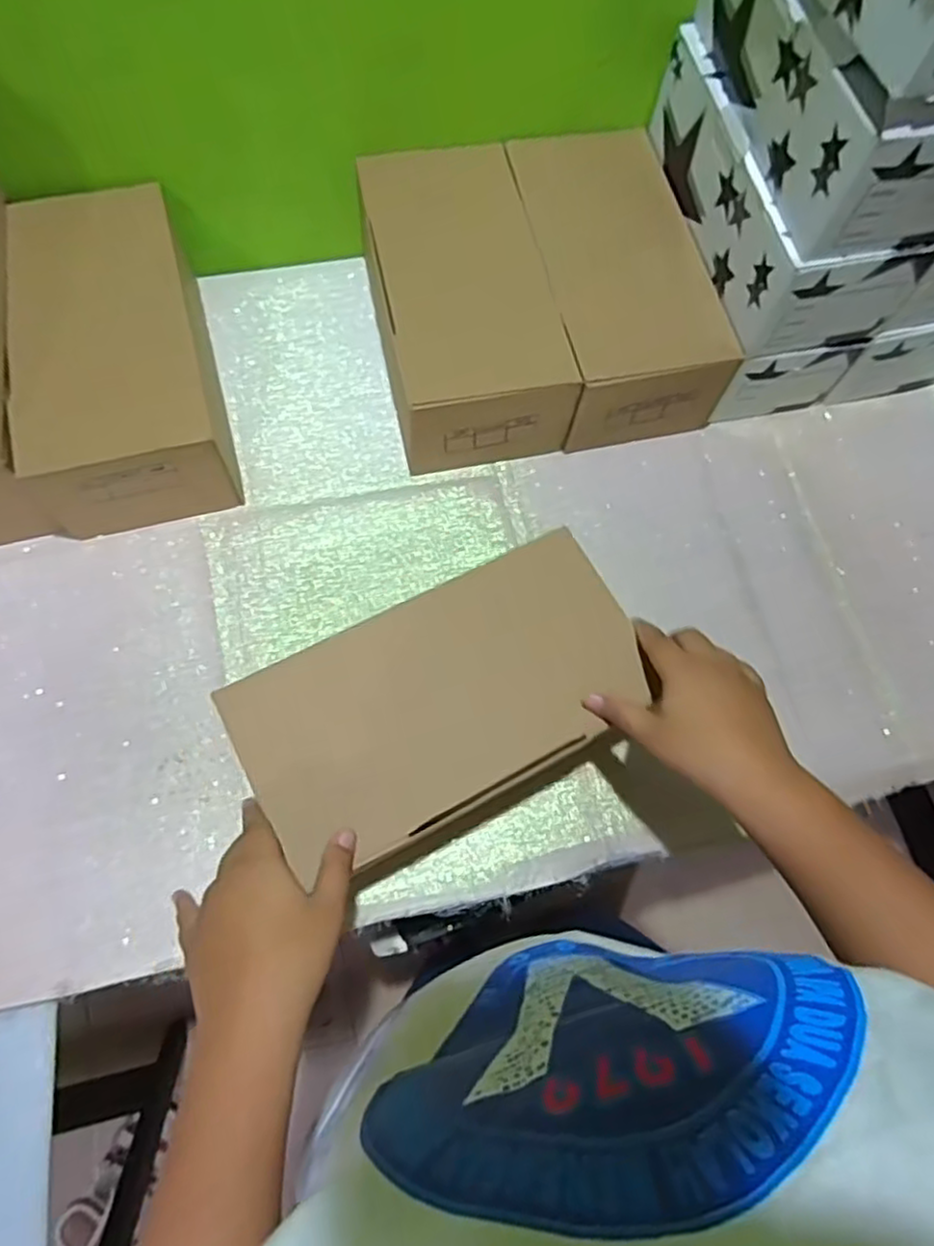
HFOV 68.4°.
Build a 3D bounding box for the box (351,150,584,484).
[{"bbox_3d":[-0.009,-0.282,0.618,0.144,0.110,0.276,-11,71,-7],"label":"box"}]

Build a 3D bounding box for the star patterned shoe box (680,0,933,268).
[{"bbox_3d":[0.265,-0.395,0.486,0.125,0.093,0.260,-10,70,-8],"label":"star patterned shoe box"}]

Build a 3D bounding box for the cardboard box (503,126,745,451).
[{"bbox_3d":[0.130,-0.307,0.628,0.136,0.089,0.268,-10,70,-7],"label":"cardboard box"}]

